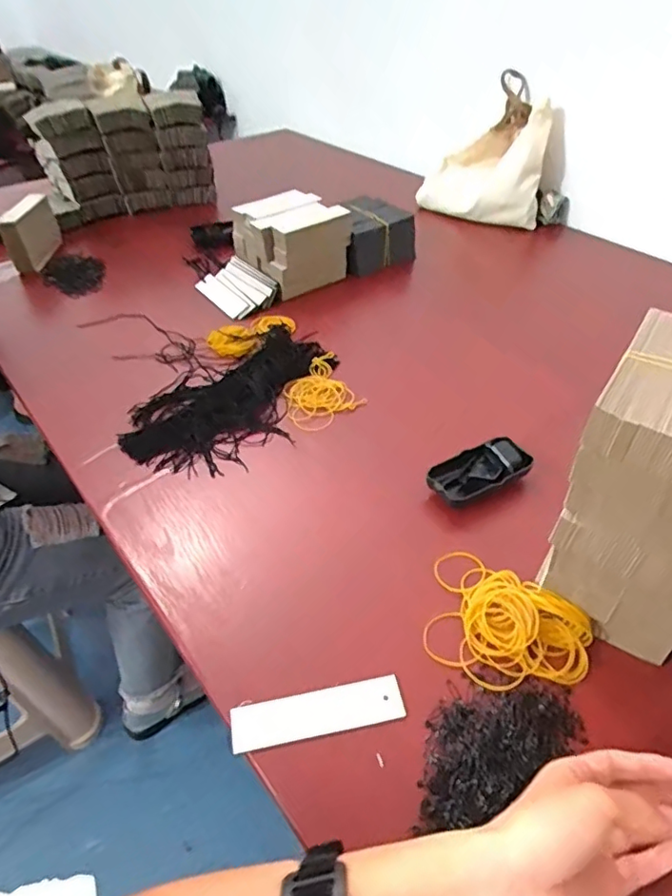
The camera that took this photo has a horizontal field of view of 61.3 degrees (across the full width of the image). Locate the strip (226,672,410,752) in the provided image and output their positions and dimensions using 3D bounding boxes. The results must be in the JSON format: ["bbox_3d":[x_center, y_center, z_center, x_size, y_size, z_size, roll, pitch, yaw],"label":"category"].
[{"bbox_3d":[-0.013,0.198,0.424,0.127,0.004,0.031,-9,48,-8],"label":"strip"}]

